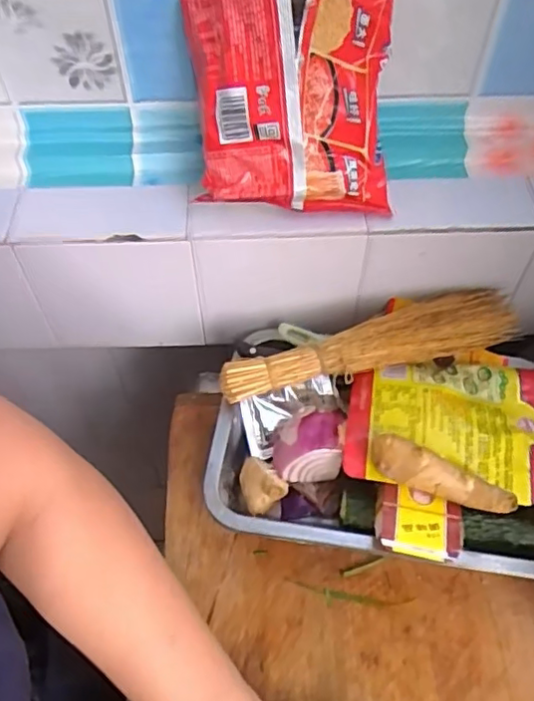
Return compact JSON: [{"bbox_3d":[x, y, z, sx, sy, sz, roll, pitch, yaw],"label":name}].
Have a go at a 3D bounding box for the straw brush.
[{"bbox_3d":[0.090,-0.006,0.527,0.263,0.032,0.059,-13,55,-9],"label":"straw brush"}]

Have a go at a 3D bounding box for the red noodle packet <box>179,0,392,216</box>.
[{"bbox_3d":[0.019,-0.198,0.465,0.158,0.182,0.051,-3,25,-4],"label":"red noodle packet"}]

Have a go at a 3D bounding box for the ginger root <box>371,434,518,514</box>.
[{"bbox_3d":[0.132,0.099,0.455,0.108,0.030,0.026,24,58,16],"label":"ginger root"}]

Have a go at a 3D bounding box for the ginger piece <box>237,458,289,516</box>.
[{"bbox_3d":[-0.006,0.110,0.505,0.034,0.022,0.047,-22,57,-15],"label":"ginger piece"}]

